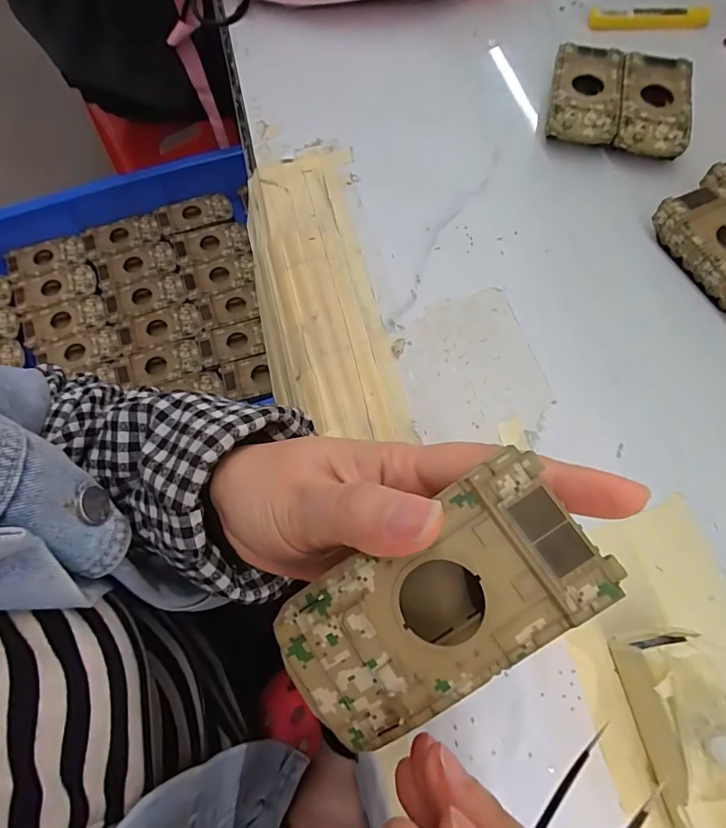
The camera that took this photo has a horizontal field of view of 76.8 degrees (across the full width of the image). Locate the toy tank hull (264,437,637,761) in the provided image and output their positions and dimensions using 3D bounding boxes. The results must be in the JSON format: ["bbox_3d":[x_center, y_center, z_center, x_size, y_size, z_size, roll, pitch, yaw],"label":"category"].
[{"bbox_3d":[0.023,0.058,0.141,0.094,0.025,0.047,-36,70,7],"label":"toy tank hull"}]

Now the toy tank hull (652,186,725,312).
[{"bbox_3d":[0.238,-0.104,0.302,0.047,0.028,0.095,-26,70,-9],"label":"toy tank hull"}]

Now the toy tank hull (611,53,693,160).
[{"bbox_3d":[0.220,-0.233,0.351,0.051,0.023,0.090,13,69,7],"label":"toy tank hull"}]

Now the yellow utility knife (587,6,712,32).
[{"bbox_3d":[0.254,-0.351,0.407,0.107,0.014,0.011,-3,68,0],"label":"yellow utility knife"}]

